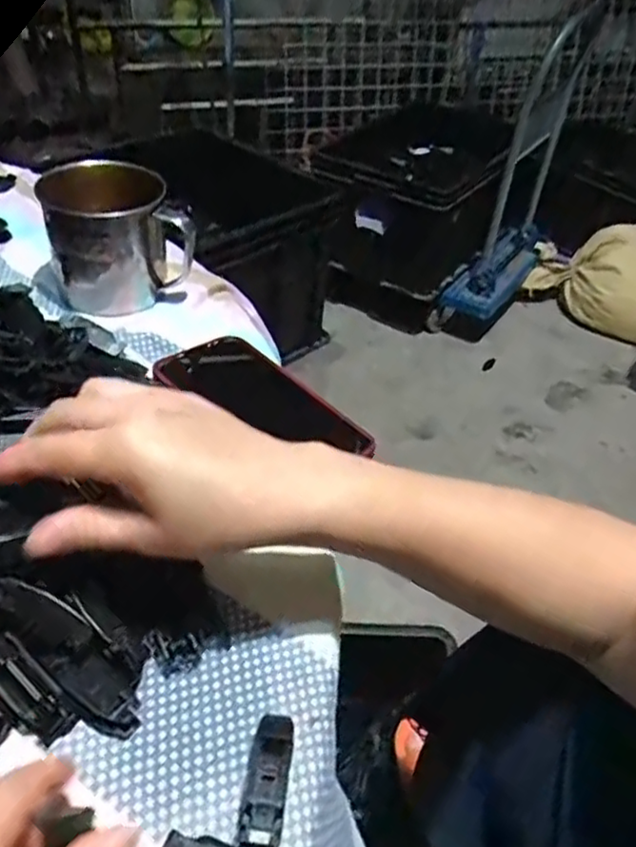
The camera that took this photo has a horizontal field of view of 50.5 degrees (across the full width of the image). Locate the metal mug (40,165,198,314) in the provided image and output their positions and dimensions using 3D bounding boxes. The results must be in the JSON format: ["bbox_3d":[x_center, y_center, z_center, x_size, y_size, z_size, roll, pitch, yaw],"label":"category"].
[{"bbox_3d":[-0.155,-0.142,0.525,0.097,0.093,0.078,-15,47,-20],"label":"metal mug"}]

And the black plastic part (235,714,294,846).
[{"bbox_3d":[-0.021,0.144,0.278,0.017,0.013,0.060,6,30,1],"label":"black plastic part"}]

